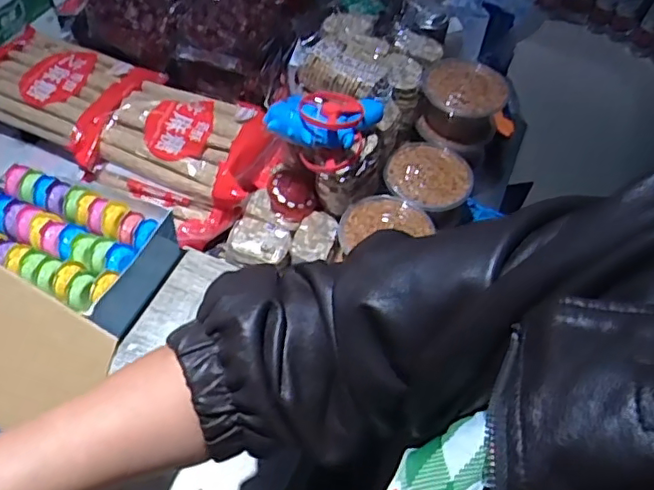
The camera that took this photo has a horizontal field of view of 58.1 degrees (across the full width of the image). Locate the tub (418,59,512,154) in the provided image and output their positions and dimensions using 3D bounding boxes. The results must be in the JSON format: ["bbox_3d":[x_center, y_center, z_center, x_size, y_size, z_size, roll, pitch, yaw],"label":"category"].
[{"bbox_3d":[0.179,-0.188,0.790,0.106,0.074,0.103,2,54,-3],"label":"tub"}]

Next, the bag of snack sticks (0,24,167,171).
[{"bbox_3d":[-0.392,-0.231,0.870,0.302,0.050,0.200,23,56,12],"label":"bag of snack sticks"}]

